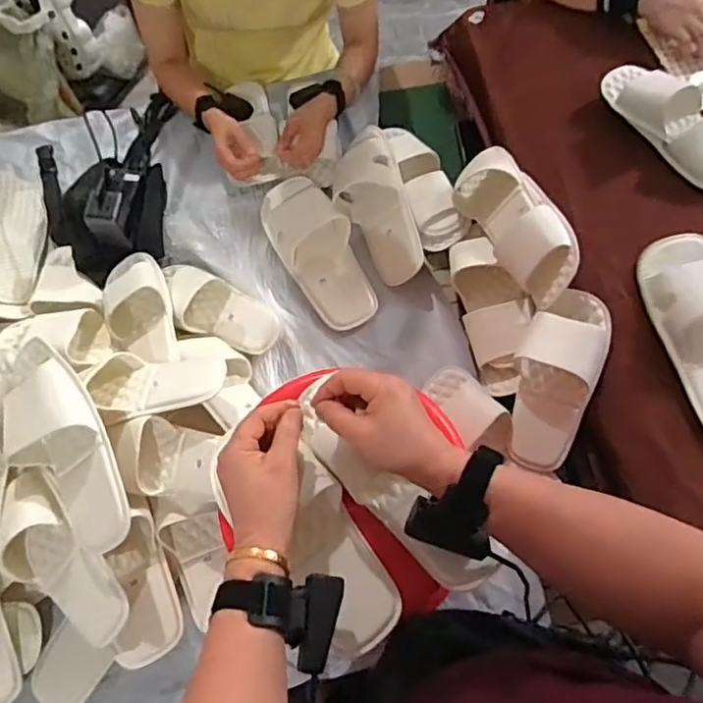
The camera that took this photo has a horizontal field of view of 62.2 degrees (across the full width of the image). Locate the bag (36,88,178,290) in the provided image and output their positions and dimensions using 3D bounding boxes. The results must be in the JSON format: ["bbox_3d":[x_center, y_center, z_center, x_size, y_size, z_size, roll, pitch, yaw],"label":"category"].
[{"bbox_3d":[-0.400,-0.291,0.948,0.250,0.124,0.348,-19,69,-5],"label":"bag"}]

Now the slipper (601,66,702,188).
[{"bbox_3d":[0.481,-0.337,0.847,0.109,0.078,0.259,-29,70,-9],"label":"slipper"}]

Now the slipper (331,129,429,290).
[{"bbox_3d":[0.043,-0.236,0.933,0.113,0.056,0.273,-33,72,33],"label":"slipper"}]

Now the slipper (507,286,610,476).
[{"bbox_3d":[0.268,0.037,0.770,0.103,0.050,0.240,15,93,8],"label":"slipper"}]

